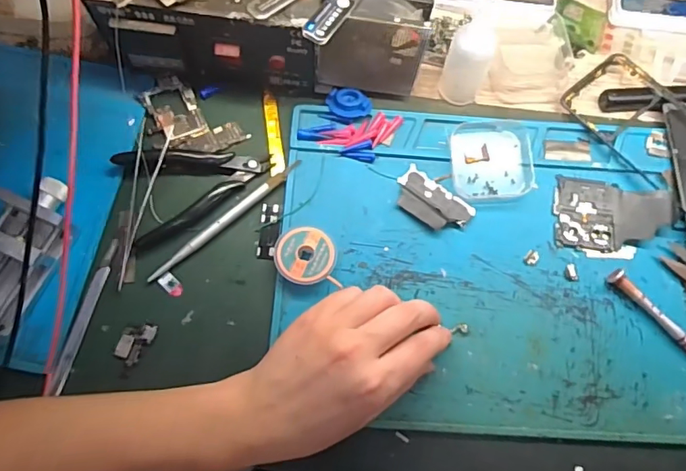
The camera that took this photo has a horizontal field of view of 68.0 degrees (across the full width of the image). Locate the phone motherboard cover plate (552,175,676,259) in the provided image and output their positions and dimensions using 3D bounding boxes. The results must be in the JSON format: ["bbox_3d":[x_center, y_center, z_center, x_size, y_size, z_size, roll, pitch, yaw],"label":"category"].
[{"bbox_3d":[0.212,-0.013,0.398,0.088,0.007,0.062,10,73,2],"label":"phone motherboard cover plate"}]

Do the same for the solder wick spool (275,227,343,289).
[{"bbox_3d":[-0.028,0.016,0.378,0.045,0.014,0.043,0,73,-1],"label":"solder wick spool"}]

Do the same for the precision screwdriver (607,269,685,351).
[{"bbox_3d":[0.245,0.067,0.374,0.014,0.012,0.114,-42,78,-12],"label":"precision screwdriver"}]

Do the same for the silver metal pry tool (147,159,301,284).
[{"bbox_3d":[-0.090,-0.015,0.389,0.142,0.005,0.010,-41,78,-12],"label":"silver metal pry tool"}]

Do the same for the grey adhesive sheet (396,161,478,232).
[{"bbox_3d":[0.069,-0.026,0.399,0.062,0.005,0.036,38,76,10],"label":"grey adhesive sheet"}]

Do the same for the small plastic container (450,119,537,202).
[{"bbox_3d":[0.120,-0.061,0.410,0.065,0.013,0.066,-5,73,-3],"label":"small plastic container"}]

